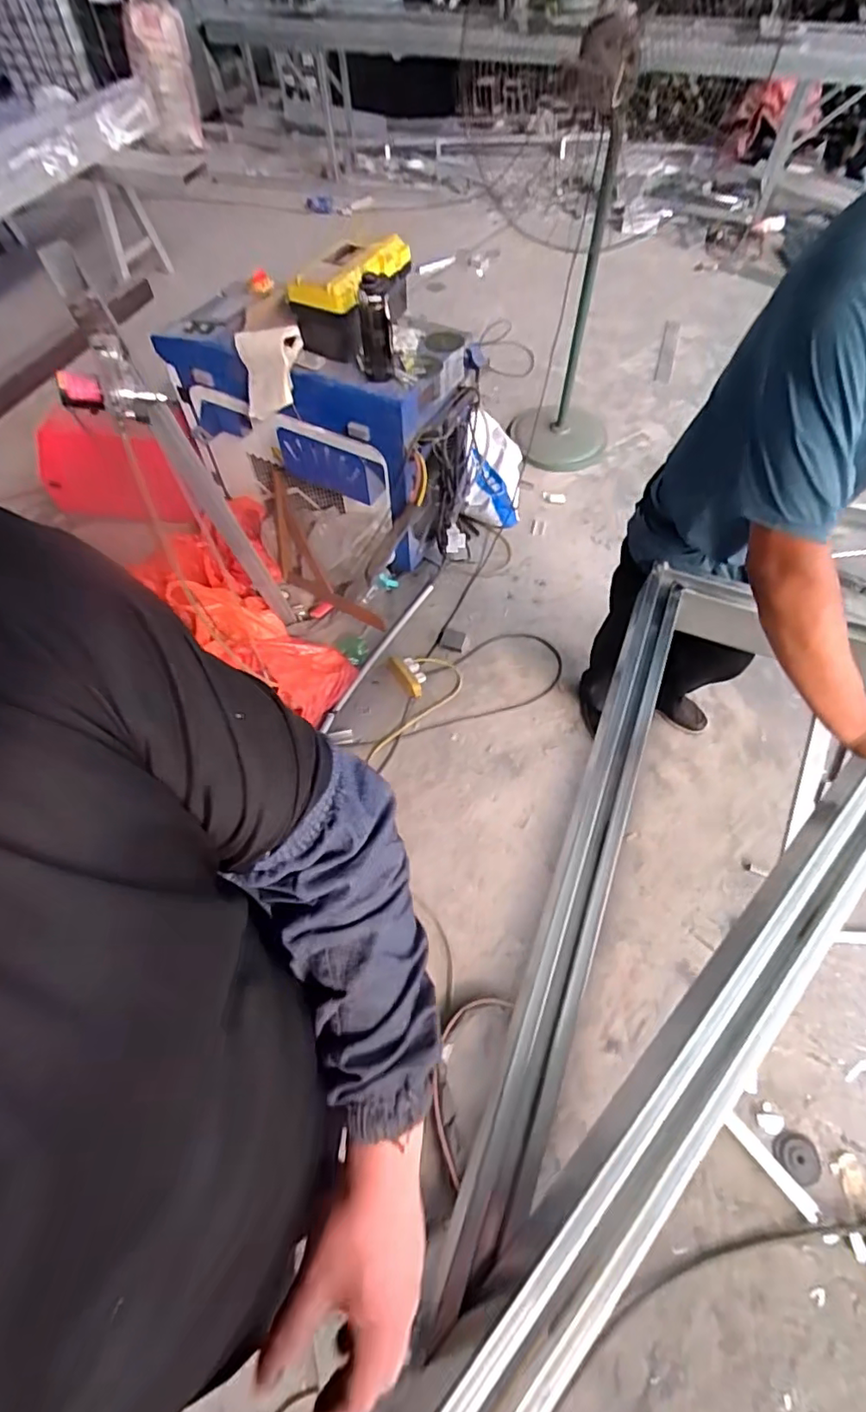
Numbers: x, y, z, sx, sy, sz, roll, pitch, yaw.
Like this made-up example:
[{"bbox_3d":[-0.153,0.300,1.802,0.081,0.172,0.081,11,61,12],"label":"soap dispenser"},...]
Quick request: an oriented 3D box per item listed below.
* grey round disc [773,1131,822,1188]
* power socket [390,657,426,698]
[{"bbox_3d":[0.781,0.967,1.185,0.088,0.018,0.090,0,61,1],"label":"grey round disc"},{"bbox_3d":[-0.070,-0.103,1.784,0.079,0.033,0.155,-30,64,-15],"label":"power socket"}]

